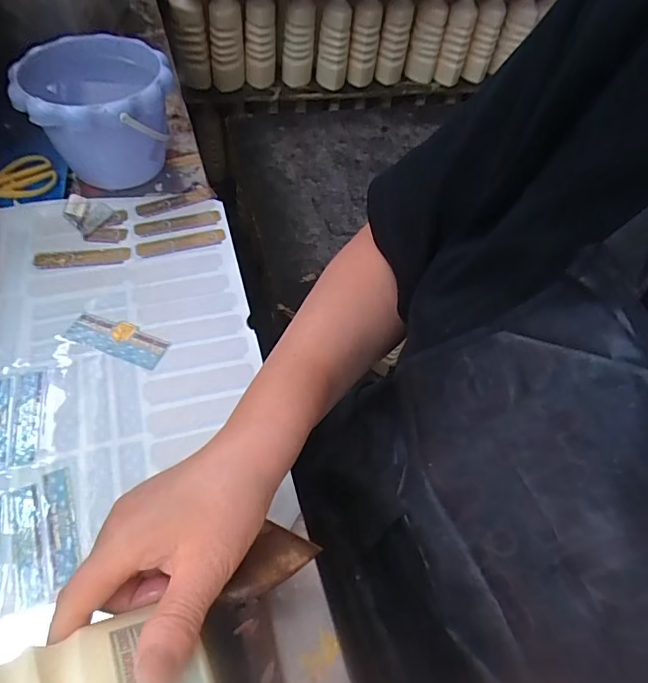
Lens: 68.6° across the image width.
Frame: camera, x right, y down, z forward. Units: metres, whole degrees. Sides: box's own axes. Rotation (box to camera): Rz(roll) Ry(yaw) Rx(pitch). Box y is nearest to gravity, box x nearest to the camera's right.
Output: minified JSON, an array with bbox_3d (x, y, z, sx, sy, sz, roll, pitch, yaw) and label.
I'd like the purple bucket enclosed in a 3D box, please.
[{"bbox_3d":[-0.244,-0.247,0.534,0.152,0.122,0.162,-14,59,-14],"label":"purple bucket"}]

